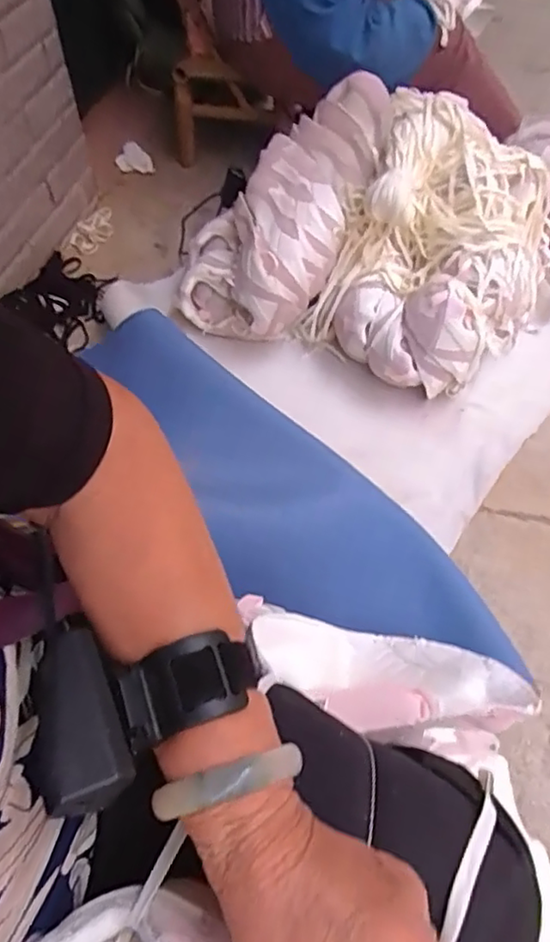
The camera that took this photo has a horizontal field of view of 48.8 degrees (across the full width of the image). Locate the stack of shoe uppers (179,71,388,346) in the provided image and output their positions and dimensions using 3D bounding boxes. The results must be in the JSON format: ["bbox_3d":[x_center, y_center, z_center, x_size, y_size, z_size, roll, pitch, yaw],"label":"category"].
[{"bbox_3d":[0.012,-0.453,1.066,0.252,0.138,0.482,43,104,25],"label":"stack of shoe uppers"}]

